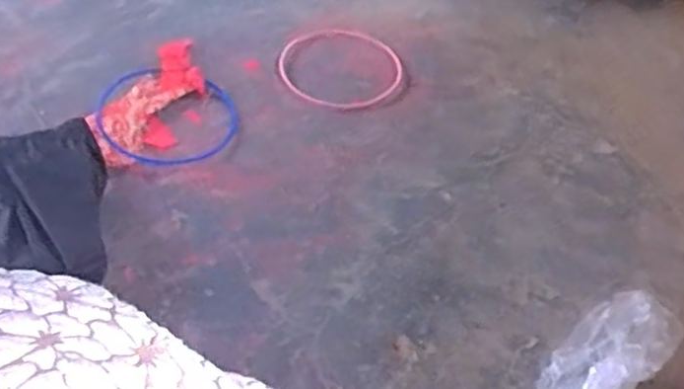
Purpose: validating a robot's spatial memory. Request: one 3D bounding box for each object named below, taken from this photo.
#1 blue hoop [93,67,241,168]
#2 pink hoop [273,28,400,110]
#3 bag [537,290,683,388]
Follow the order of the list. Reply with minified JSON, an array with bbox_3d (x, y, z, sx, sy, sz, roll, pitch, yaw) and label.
[{"bbox_3d":[-0.320,-0.136,1.274,0.246,0.014,0.218,13,47,2],"label":"blue hoop"},{"bbox_3d":[-0.005,-0.261,1.421,0.247,0.014,0.238,-1,50,1],"label":"pink hoop"},{"bbox_3d":[0.360,0.233,0.969,0.120,0.097,0.238,37,54,25],"label":"bag"}]

